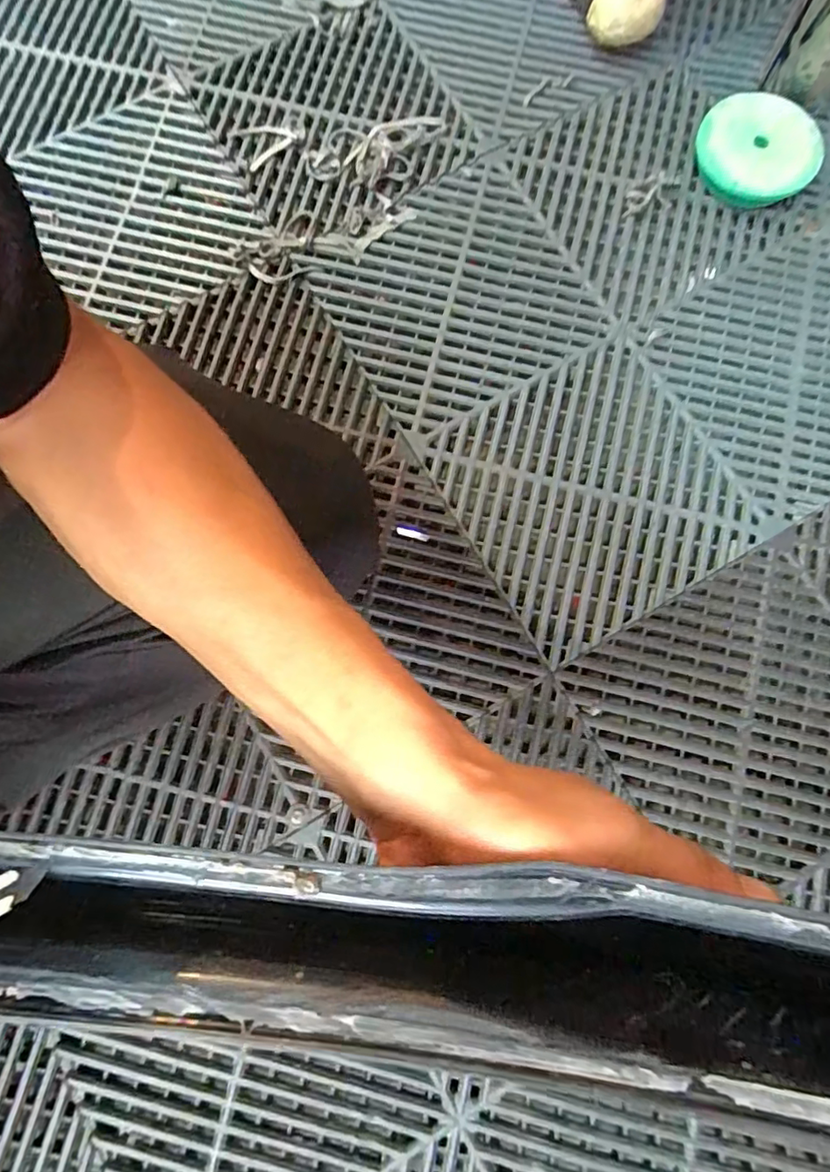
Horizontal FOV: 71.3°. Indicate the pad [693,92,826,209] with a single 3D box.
[{"bbox_3d":[0.294,-0.368,0.491,0.096,0.025,0.091,-28,80,-5],"label":"pad"}]

